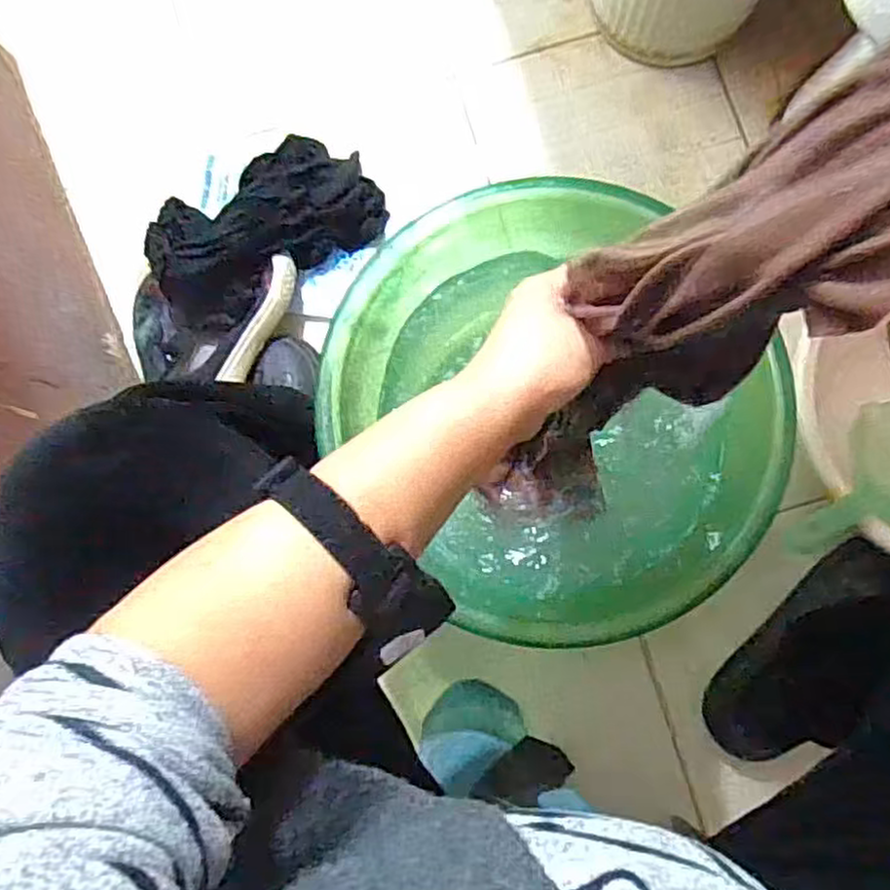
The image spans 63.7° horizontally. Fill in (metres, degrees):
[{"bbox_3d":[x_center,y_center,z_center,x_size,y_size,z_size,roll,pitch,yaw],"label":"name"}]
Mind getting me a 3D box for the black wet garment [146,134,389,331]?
[{"bbox_3d":[-0.206,-0.252,0.798,0.261,0.102,0.174,-35,82,-1],"label":"black wet garment"}]

